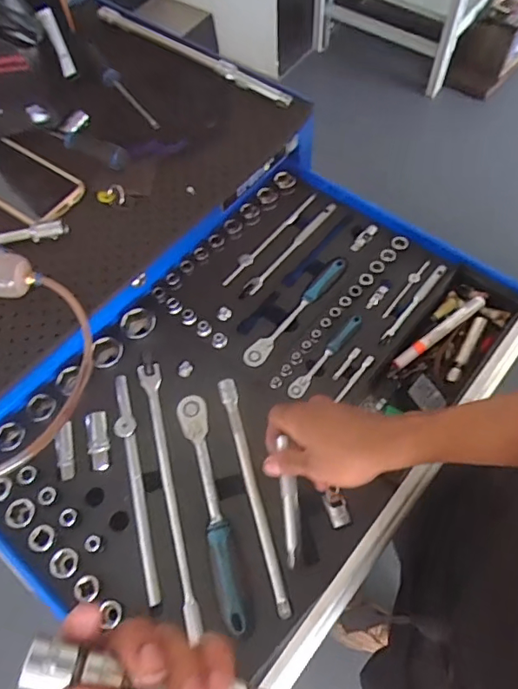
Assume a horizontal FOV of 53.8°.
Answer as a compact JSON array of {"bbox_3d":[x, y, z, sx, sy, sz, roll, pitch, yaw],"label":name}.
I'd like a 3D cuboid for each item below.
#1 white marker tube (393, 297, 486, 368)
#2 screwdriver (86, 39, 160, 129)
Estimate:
[{"bbox_3d":[0.223,-0.018,0.620,0.147,0.017,0.015,-33,65,-13],"label":"white marker tube"},{"bbox_3d":[-0.192,-0.356,0.700,0.022,0.020,0.199,-30,65,-12],"label":"screwdriver"}]

